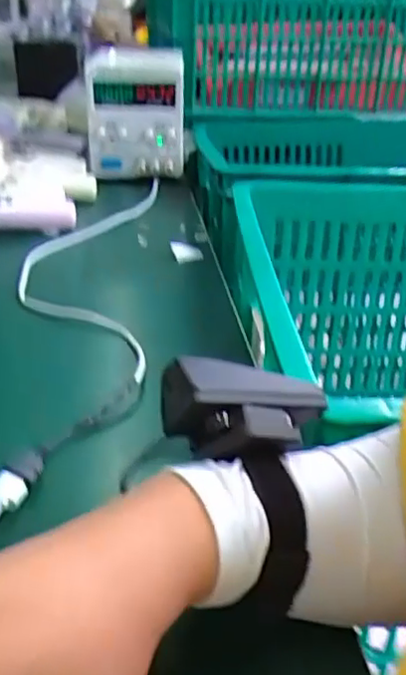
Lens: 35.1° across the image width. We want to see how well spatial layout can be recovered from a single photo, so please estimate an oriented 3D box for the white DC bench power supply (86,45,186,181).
[{"bbox_3d":[-0.096,-0.332,0.934,0.132,0.153,0.150,0,28,-4],"label":"white DC bench power supply"}]

